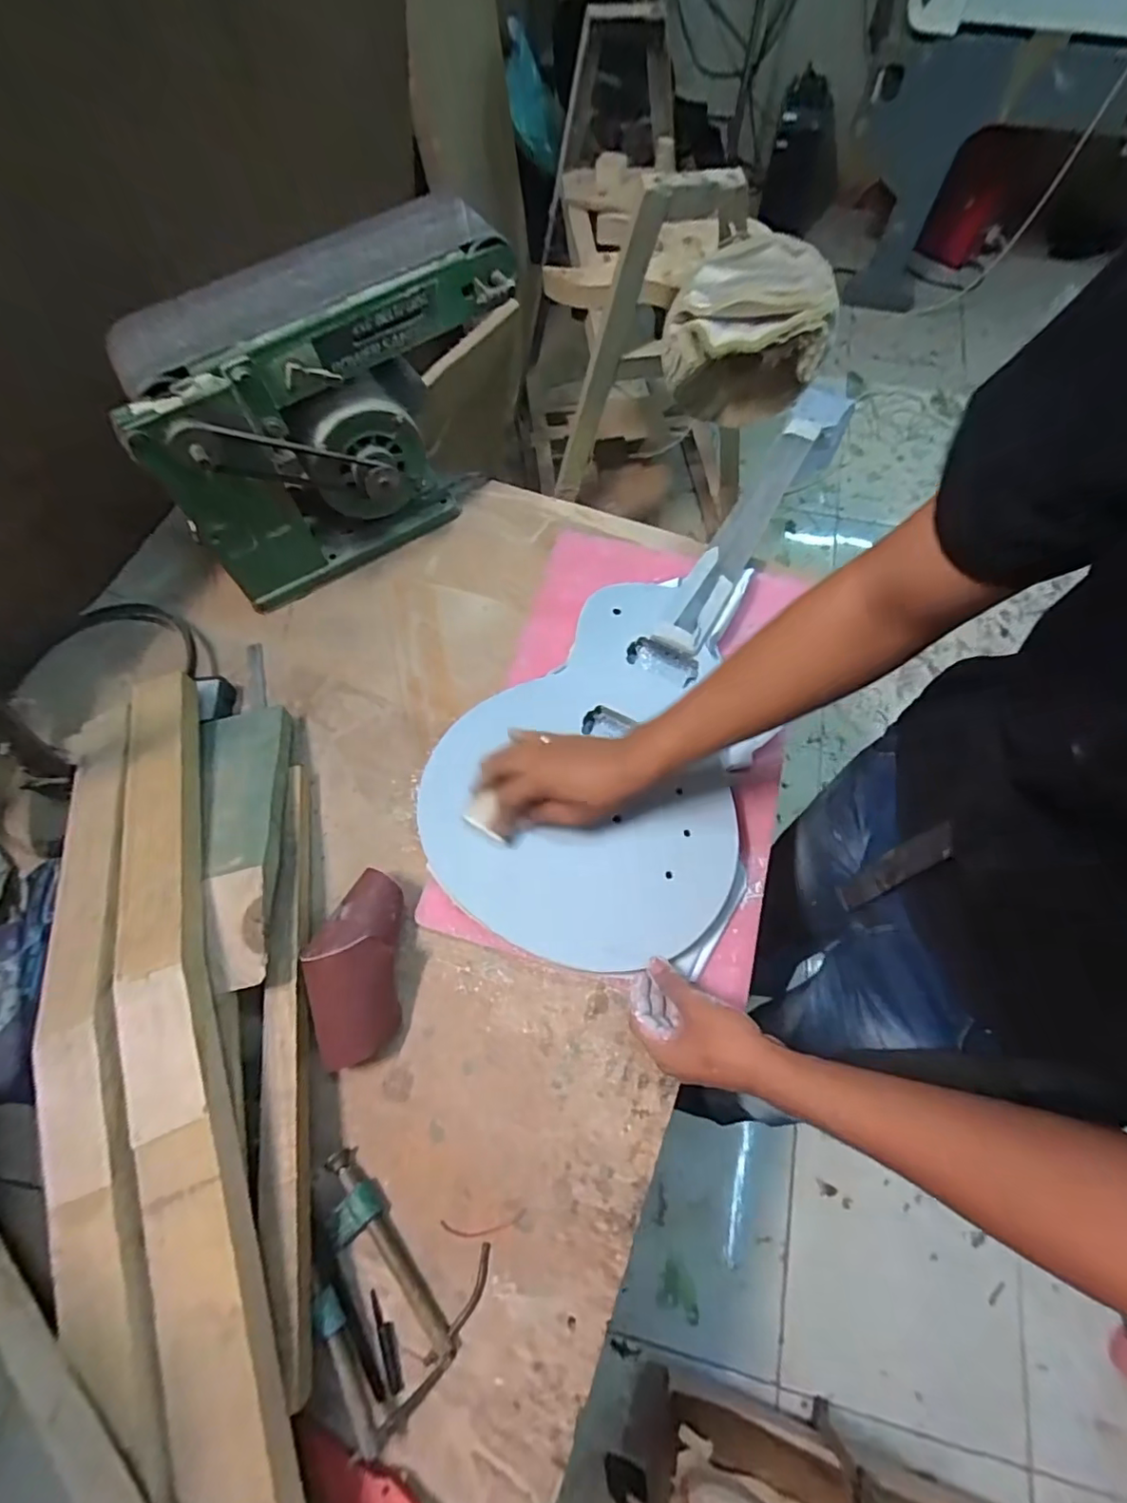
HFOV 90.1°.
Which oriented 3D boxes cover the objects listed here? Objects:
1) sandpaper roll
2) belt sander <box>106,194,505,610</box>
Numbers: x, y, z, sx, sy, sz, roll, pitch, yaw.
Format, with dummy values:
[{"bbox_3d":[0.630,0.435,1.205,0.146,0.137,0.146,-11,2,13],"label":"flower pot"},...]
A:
[{"bbox_3d":[-0.194,0.200,0.528,0.078,0.073,0.167,-5,66,-1],"label":"sandpaper roll"},{"bbox_3d":[-0.254,-0.388,0.671,0.419,0.286,0.151,-34,69,-13],"label":"belt sander"}]

